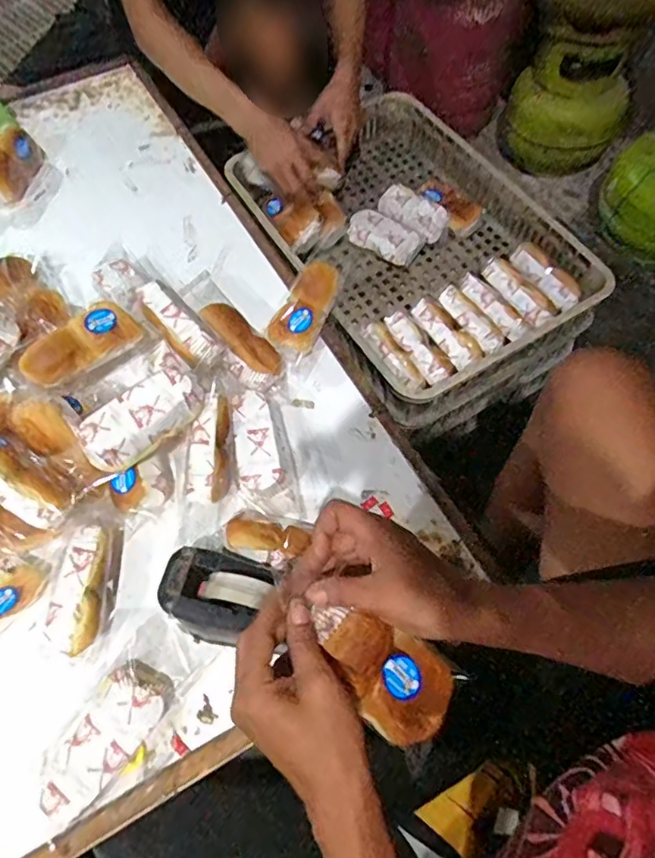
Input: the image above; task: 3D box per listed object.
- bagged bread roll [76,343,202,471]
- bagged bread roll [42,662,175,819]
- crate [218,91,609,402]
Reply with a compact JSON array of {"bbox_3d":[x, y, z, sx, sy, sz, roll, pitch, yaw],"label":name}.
[{"bbox_3d":[-0.213,-0.018,0.626,0.069,0.054,0.144,40,68,20],"label":"bagged bread roll"},{"bbox_3d":[-0.221,0.313,0.551,0.064,0.057,0.145,28,67,14],"label":"bagged bread roll"},{"bbox_3d":[0.126,-0.344,0.977,0.426,0.102,0.643,-28,66,-12],"label":"crate"}]

